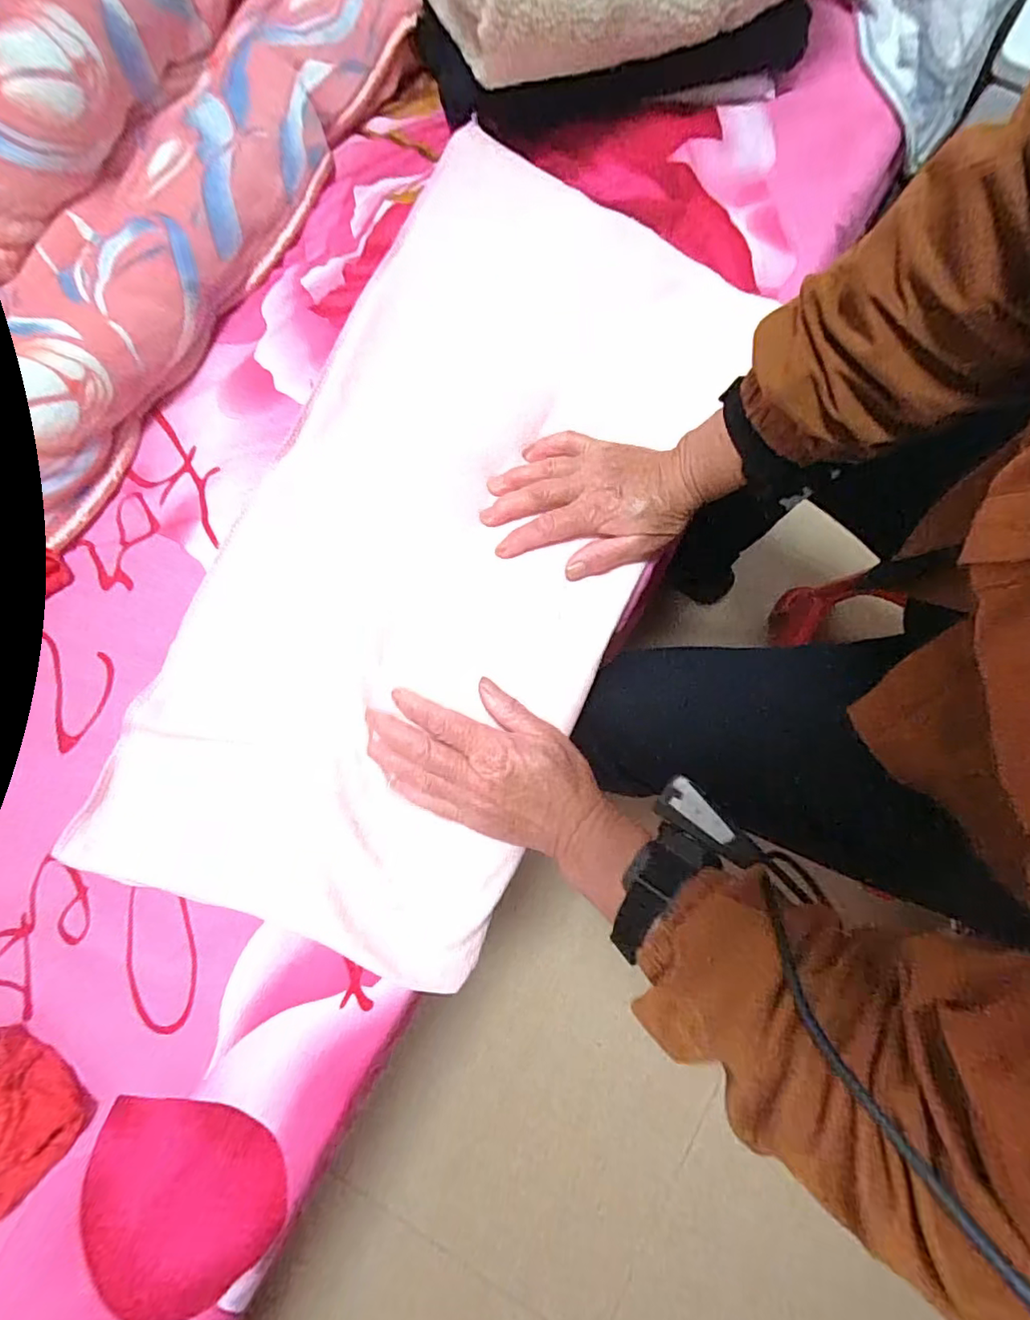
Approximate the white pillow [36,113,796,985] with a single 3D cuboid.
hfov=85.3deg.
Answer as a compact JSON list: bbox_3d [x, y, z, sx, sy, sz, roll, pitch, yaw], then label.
[{"bbox_3d":[-0.045,-0.102,0.473,0.300,0.058,0.649,27,78,-7],"label":"white pillow"}]

